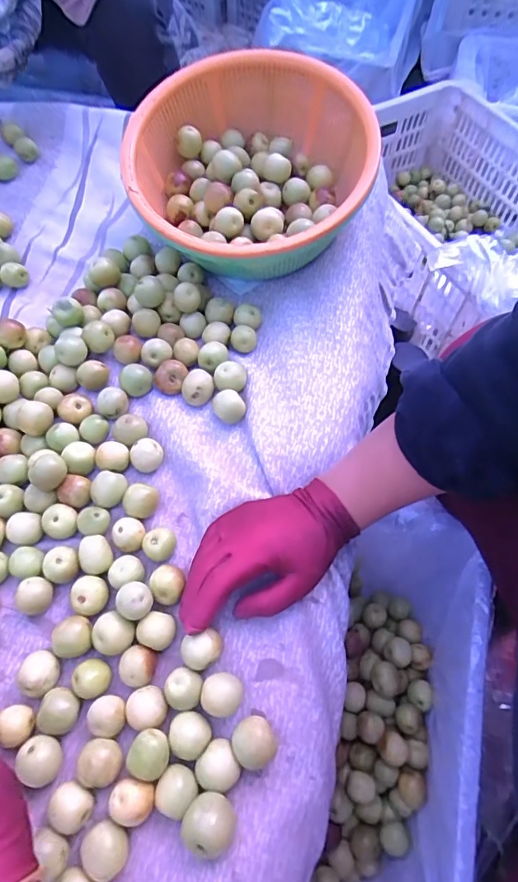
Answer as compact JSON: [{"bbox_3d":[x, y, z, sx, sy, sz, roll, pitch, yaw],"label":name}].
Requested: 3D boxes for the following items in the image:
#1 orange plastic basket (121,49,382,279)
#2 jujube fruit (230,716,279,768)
[{"bbox_3d":[-0.010,-0.295,0.543,0.246,0.112,0.252,1,64,-2],"label":"orange plastic basket"},{"bbox_3d":[-0.003,0.212,0.342,0.030,0.024,0.030,1,64,-2],"label":"jujube fruit"}]

